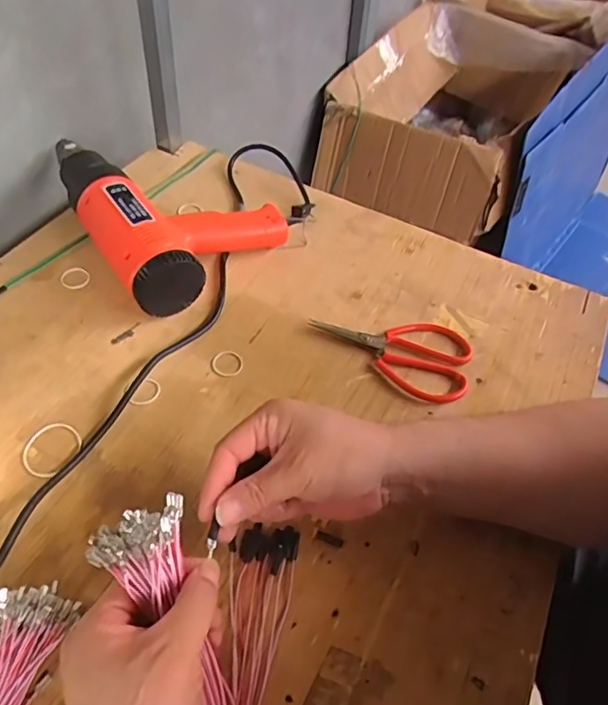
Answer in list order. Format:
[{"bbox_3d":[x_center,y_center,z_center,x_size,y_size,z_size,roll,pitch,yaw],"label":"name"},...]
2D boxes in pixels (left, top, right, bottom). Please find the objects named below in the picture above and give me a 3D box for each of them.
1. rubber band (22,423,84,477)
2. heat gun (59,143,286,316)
[{"bbox_3d":[-0.208,0.078,0.449,0.041,0.004,0.047,29,56,17],"label":"rubber band"},{"bbox_3d":[-0.155,-0.172,0.608,0.186,0.073,0.273,-27,59,-24],"label":"heat gun"}]

